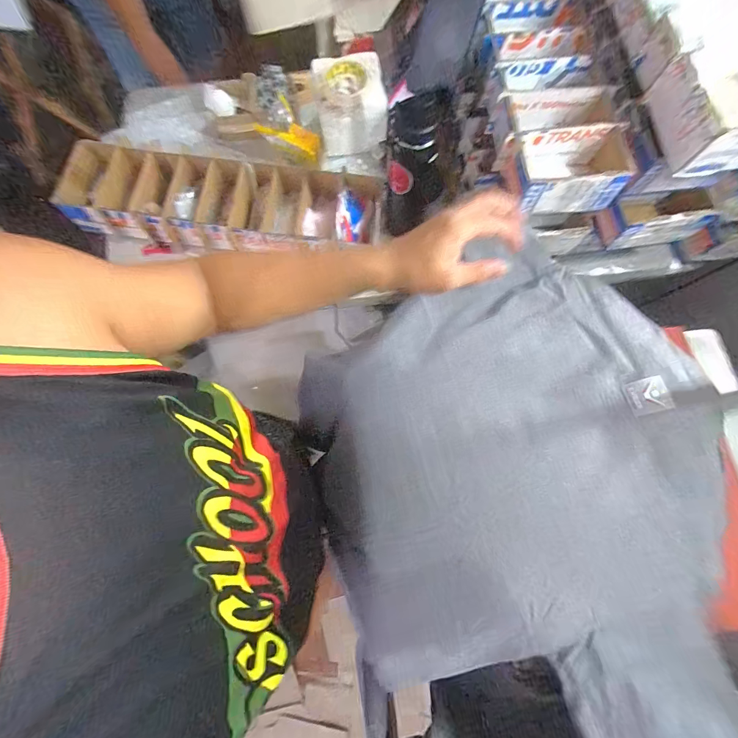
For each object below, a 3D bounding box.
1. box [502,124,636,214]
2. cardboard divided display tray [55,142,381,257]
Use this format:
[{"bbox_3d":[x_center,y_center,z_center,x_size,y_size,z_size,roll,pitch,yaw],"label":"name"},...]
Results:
[{"bbox_3d":[0.305,-0.303,0.554,0.176,0.078,0.100,-6,75,-2],"label":"box"},{"bbox_3d":[-0.303,-0.332,0.718,0.641,0.087,0.172,7,75,2],"label":"cardboard divided display tray"}]

